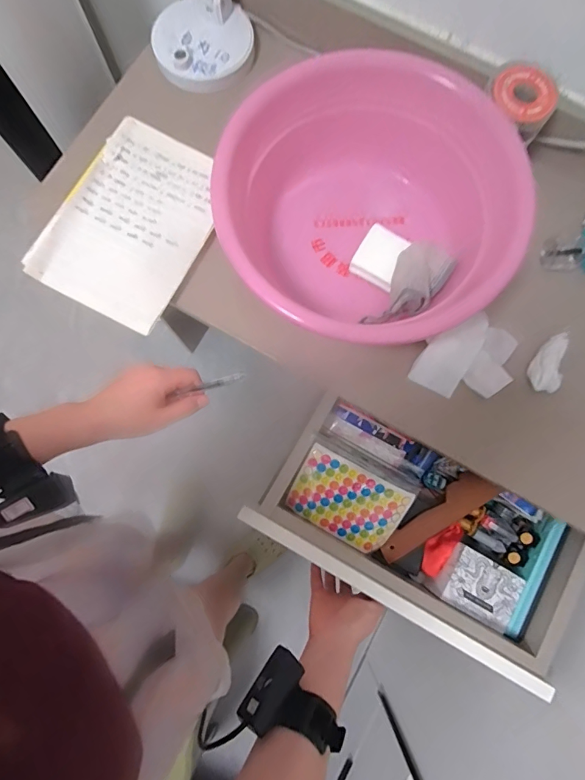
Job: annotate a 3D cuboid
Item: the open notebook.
[{"bbox_3d":[-0.209,-0.226,0.559,0.188,0.015,0.257,27,80,4],"label":"open notebook"}]

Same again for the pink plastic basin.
[{"bbox_3d":[0.096,-0.222,0.508,0.328,0.118,0.307,0,79,-1],"label":"pink plastic basin"}]

